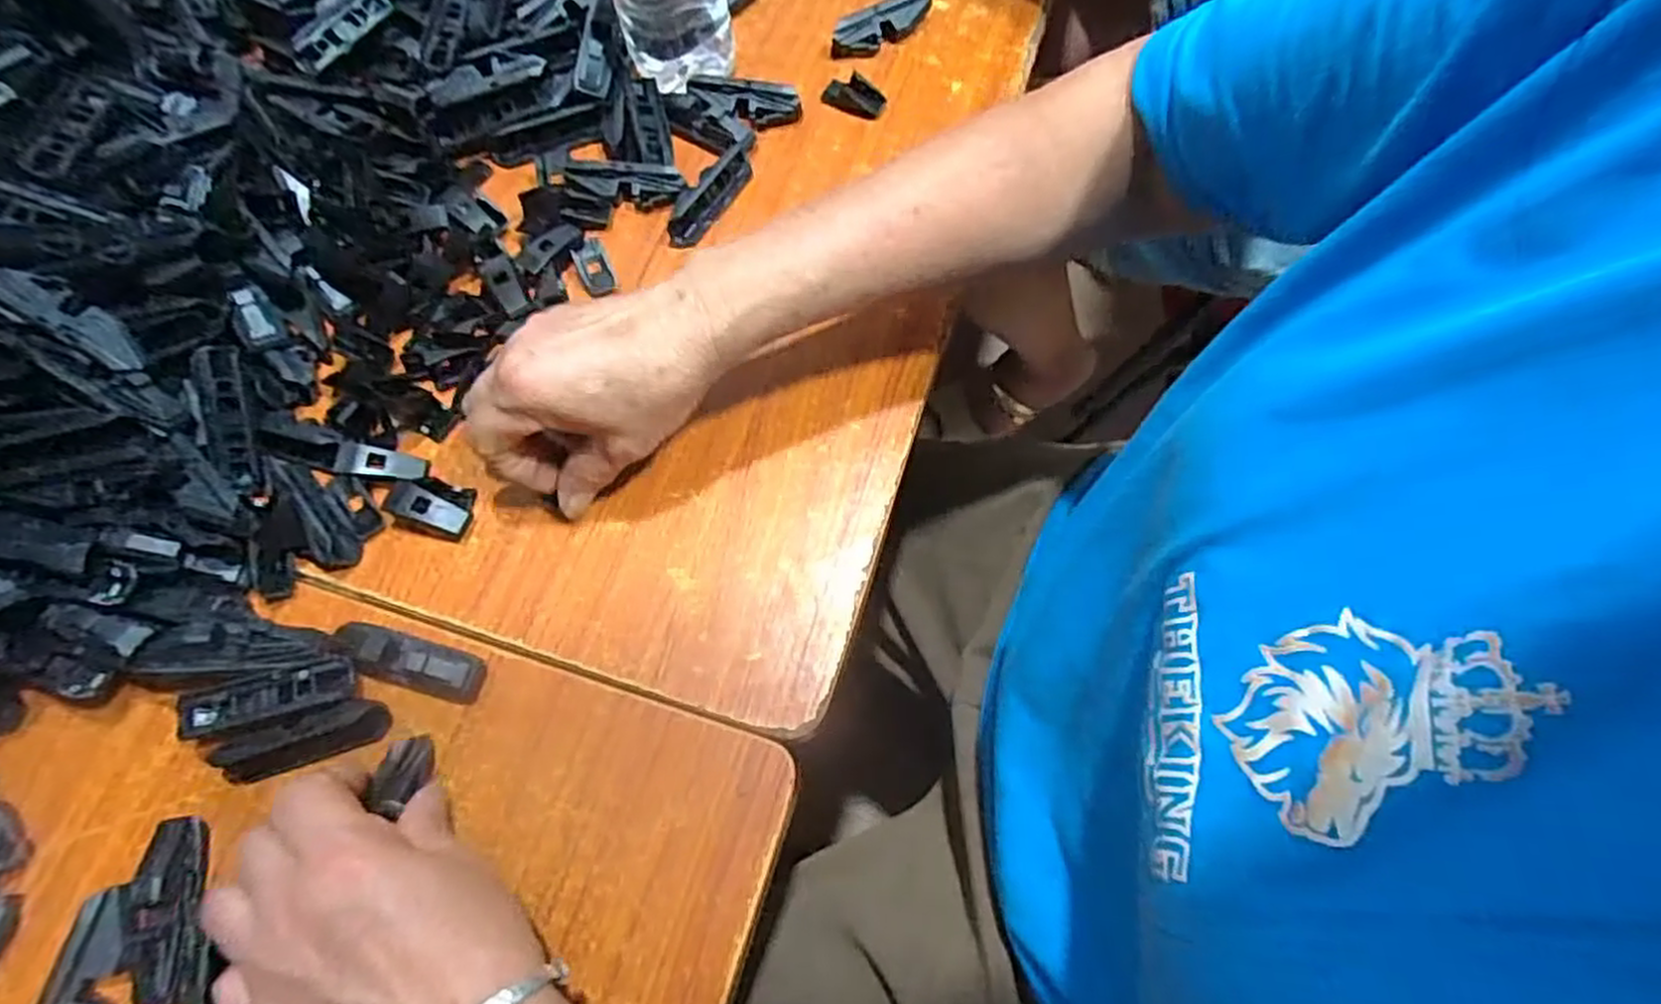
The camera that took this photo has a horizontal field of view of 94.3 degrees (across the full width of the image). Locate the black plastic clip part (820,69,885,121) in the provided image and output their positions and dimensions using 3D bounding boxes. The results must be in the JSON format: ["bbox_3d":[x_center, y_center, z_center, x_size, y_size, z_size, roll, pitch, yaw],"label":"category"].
[{"bbox_3d":[0.016,-0.259,0.491,0.039,0.012,0.024,31,72,14],"label":"black plastic clip part"}]

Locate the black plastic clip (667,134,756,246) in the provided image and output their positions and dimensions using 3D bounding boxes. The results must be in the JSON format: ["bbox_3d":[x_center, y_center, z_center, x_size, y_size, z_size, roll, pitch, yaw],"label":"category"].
[{"bbox_3d":[-0.069,-0.189,0.463,0.022,0.014,0.086,33,73,15],"label":"black plastic clip"}]

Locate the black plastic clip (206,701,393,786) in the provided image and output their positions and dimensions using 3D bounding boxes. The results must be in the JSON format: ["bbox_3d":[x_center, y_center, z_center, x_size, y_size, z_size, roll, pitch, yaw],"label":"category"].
[{"bbox_3d":[-0.239,0.108,0.350,0.075,0.019,0.020,-16,68,-4],"label":"black plastic clip"}]

